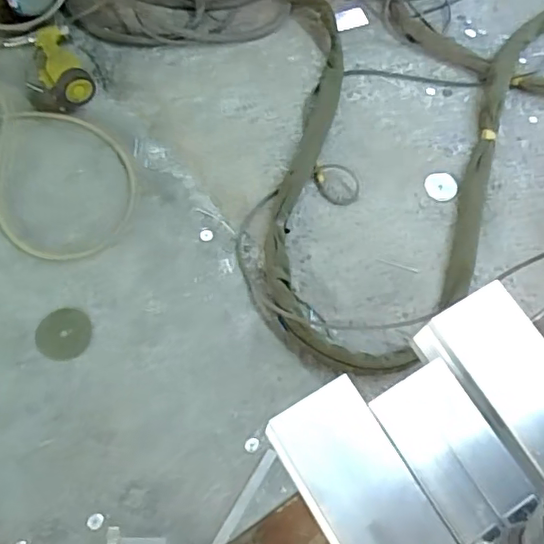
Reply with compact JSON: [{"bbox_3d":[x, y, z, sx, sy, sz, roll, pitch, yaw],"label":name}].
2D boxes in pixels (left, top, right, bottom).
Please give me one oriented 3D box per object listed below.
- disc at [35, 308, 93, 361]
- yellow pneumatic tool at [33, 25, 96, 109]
[{"bbox_3d":[-0.433,0.127,1.198,0.109,0.004,0.109,1,68,-3],"label":"disc"},{"bbox_3d":[-0.522,-0.515,1.399,0.101,0.084,0.249,-28,72,-13],"label":"yellow pneumatic tool"}]

